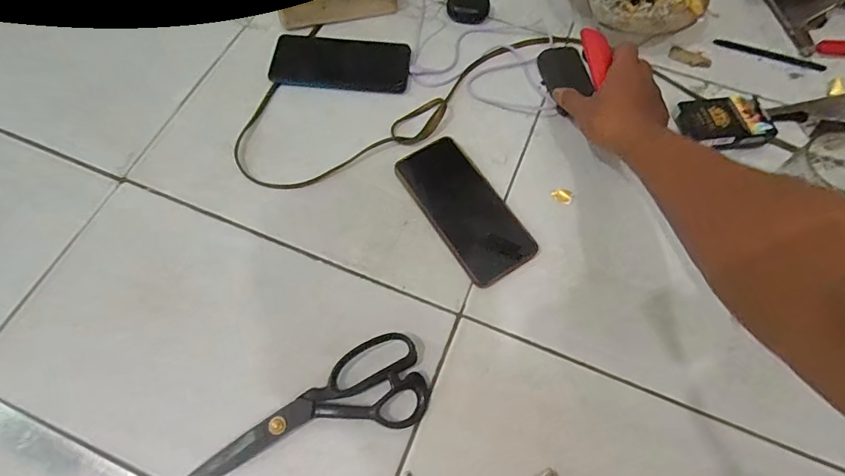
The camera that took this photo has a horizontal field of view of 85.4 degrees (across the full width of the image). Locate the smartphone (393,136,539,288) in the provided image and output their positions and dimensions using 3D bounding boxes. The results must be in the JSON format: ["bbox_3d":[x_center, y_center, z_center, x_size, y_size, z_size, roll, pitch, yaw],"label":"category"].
[{"bbox_3d":[0.045,-0.034,0.490,0.080,0.013,0.168,-31,70,-13],"label":"smartphone"}]

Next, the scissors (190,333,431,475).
[{"bbox_3d":[-0.104,0.150,0.403,0.216,0.016,0.078,-16,67,-8],"label":"scissors"}]

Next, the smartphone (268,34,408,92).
[{"bbox_3d":[-0.102,-0.219,0.576,0.169,0.013,0.079,2,66,0],"label":"smartphone"}]

